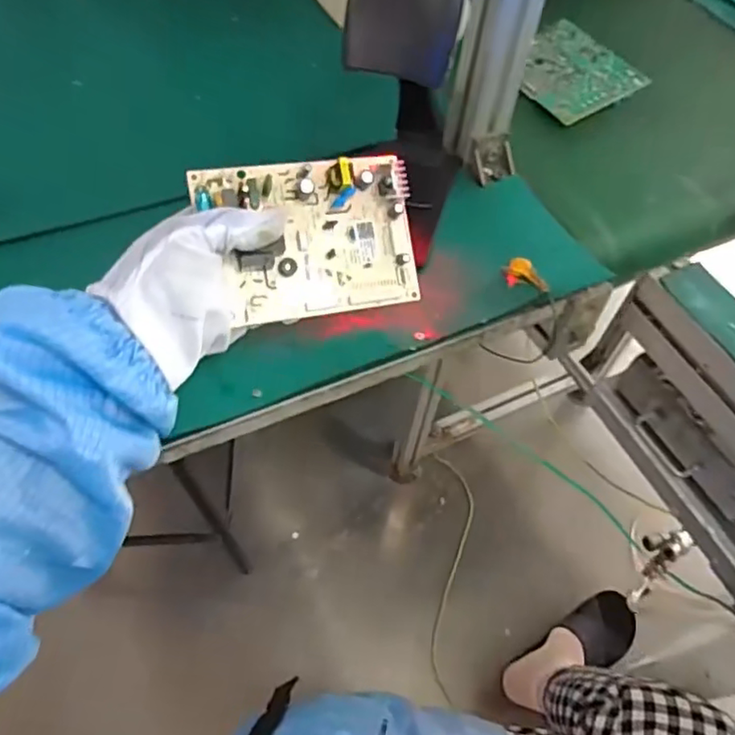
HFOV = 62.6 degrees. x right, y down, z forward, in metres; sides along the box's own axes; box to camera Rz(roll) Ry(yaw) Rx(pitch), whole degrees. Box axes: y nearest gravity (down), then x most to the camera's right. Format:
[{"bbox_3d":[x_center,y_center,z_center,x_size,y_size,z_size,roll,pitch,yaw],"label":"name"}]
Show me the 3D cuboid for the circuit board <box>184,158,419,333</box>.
[{"bbox_3d":[-0.033,-0.085,0.389,0.136,0.022,0.098,-10,91,-17],"label":"circuit board"}]

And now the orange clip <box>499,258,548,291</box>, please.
[{"bbox_3d":[0.124,-0.070,0.477,0.018,0.016,0.040,-22,60,-15],"label":"orange clip"}]

